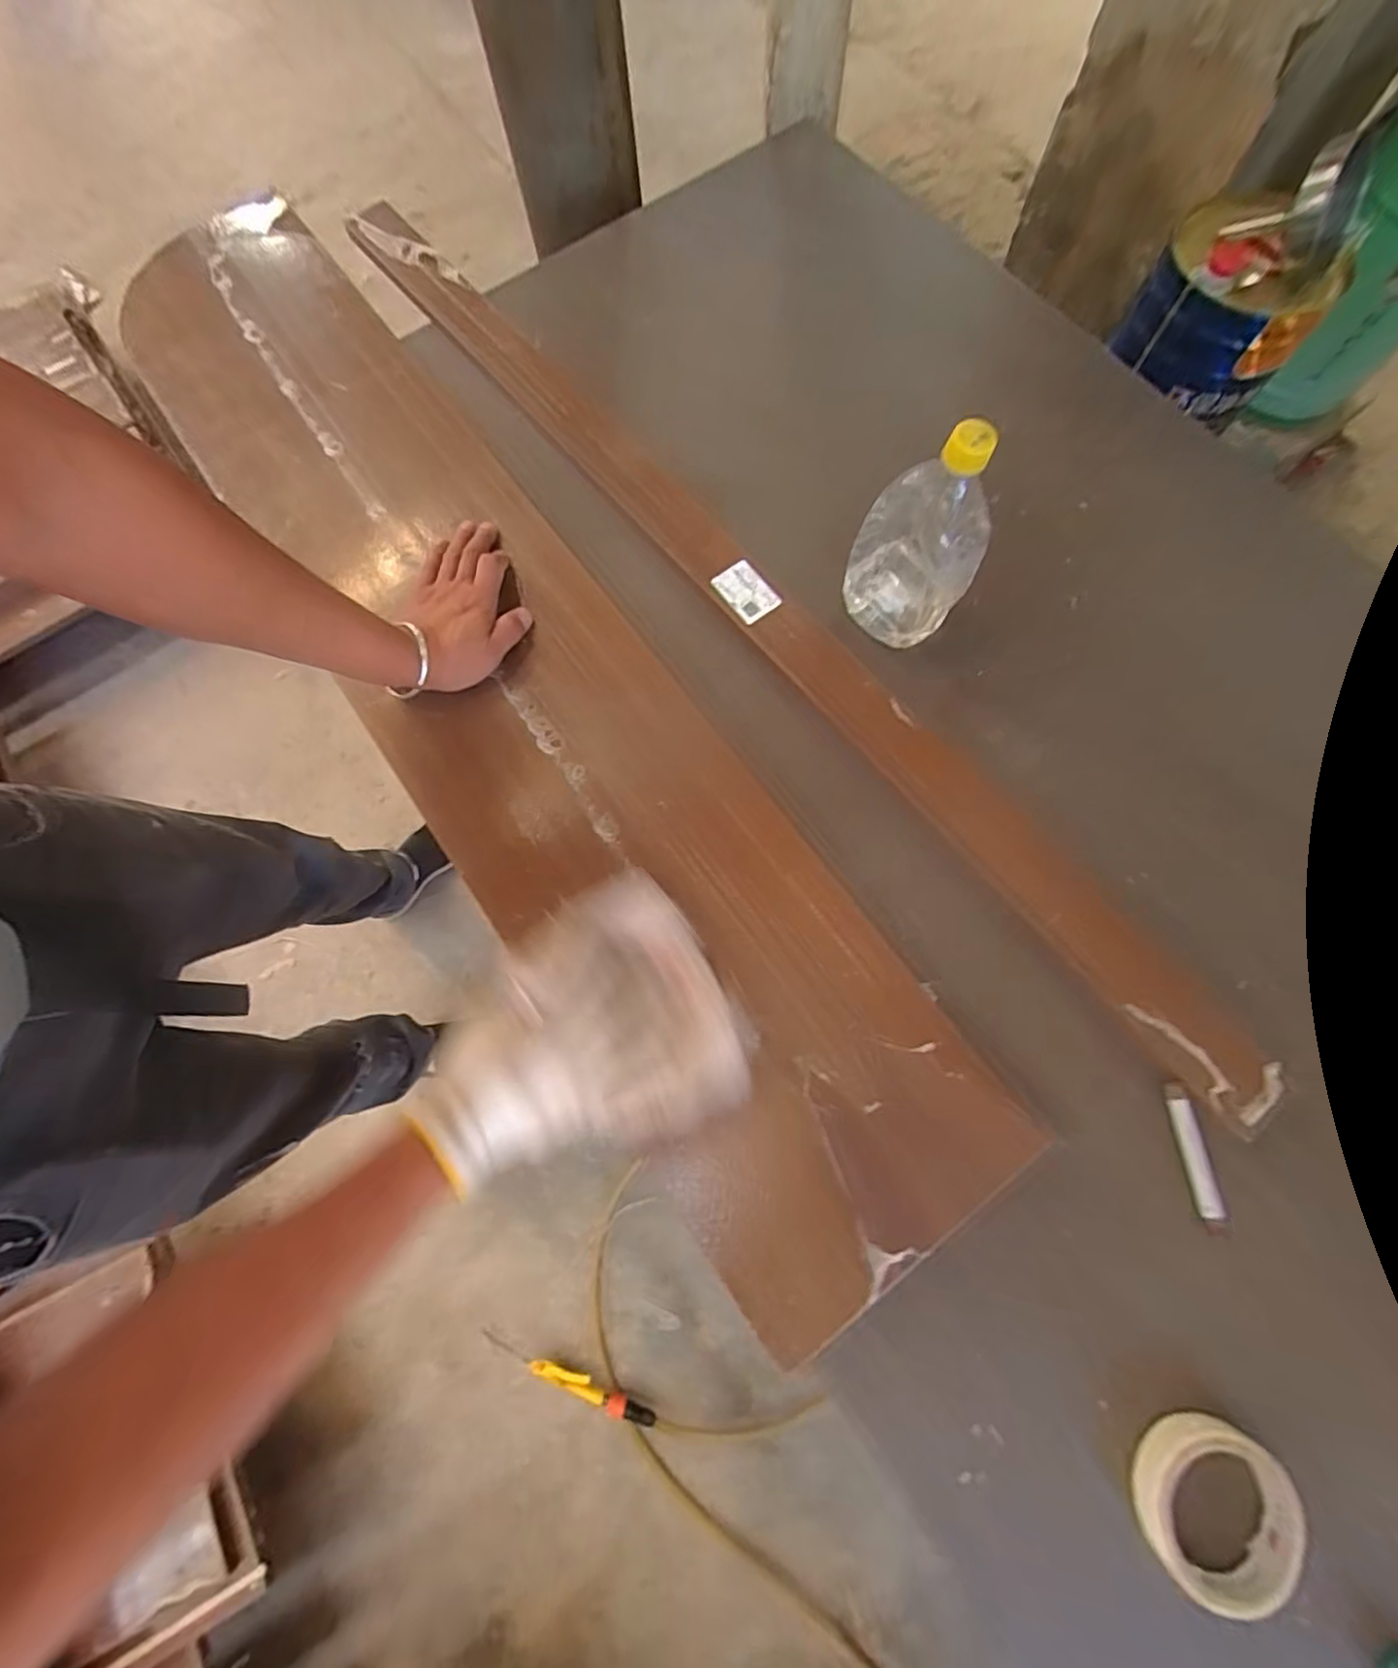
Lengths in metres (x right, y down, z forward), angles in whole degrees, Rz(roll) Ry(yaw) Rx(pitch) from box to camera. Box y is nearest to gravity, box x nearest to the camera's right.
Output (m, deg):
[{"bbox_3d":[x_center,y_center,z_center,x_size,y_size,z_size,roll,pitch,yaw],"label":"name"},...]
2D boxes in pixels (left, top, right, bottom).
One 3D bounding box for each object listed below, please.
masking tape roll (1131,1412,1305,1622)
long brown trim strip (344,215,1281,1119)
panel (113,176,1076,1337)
[{"bbox_3d":[0.333,0.436,0.392,0.091,0.018,0.097,0,74,-1],"label":"masking tape roll"},{"bbox_3d":[0.041,-0.238,0.574,0.067,0.024,1.187,-39,79,-11],"label":"long brown trim strip"},{"bbox_3d":[-0.185,-0.156,0.553,0.251,0.030,1.157,-36,78,-10],"label":"panel"}]

